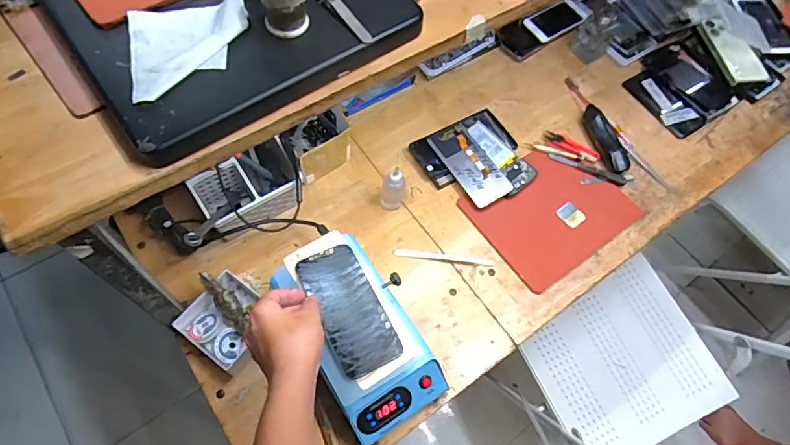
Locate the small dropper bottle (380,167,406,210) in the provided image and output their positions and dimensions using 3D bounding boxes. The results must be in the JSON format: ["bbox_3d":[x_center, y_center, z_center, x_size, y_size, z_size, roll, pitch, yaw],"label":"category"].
[{"bbox_3d":[-0.003,-0.054,0.766,0.037,0.081,0.033,9,63,1],"label":"small dropper bottle"}]

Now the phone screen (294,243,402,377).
[{"bbox_3d":[-0.056,0.101,0.580,0.073,0.011,0.155,-25,70,-15],"label":"phone screen"}]

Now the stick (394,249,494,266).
[{"bbox_3d":[0.077,0.057,0.783,0.157,0.006,0.013,6,63,-1],"label":"stick"}]

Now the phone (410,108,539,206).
[{"bbox_3d":[0.140,-0.108,0.839,0.173,0.017,0.162,-26,68,-15],"label":"phone"}]

